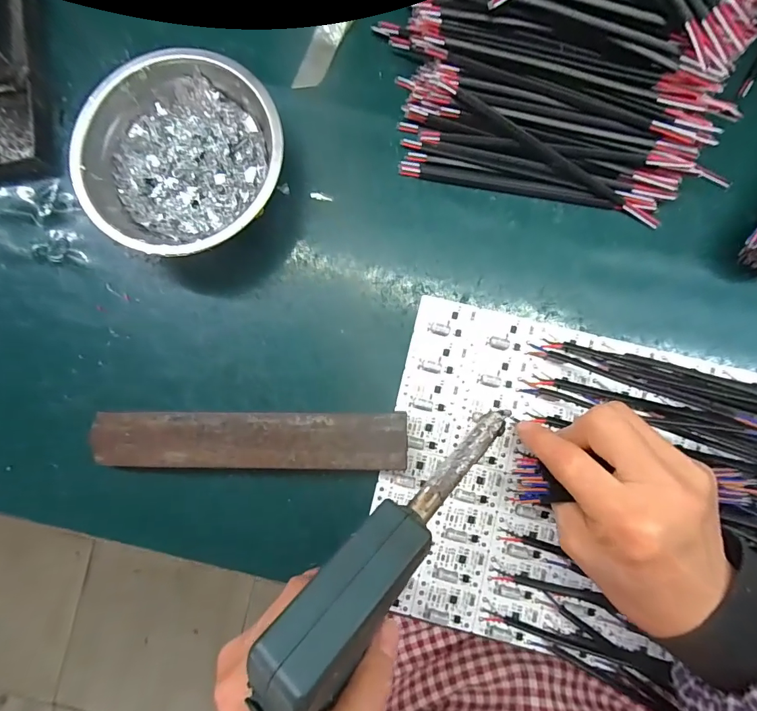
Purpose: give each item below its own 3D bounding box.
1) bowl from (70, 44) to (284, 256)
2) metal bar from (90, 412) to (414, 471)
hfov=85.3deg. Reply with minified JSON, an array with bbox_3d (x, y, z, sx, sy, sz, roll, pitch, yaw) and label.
[{"bbox_3d":[-0.126,-0.128,0.266,0.116,0.042,0.122,0,87,1],"label":"bowl"},{"bbox_3d":[-0.082,0.054,0.264,0.196,0.023,0.034,0,87,1],"label":"metal bar"}]

